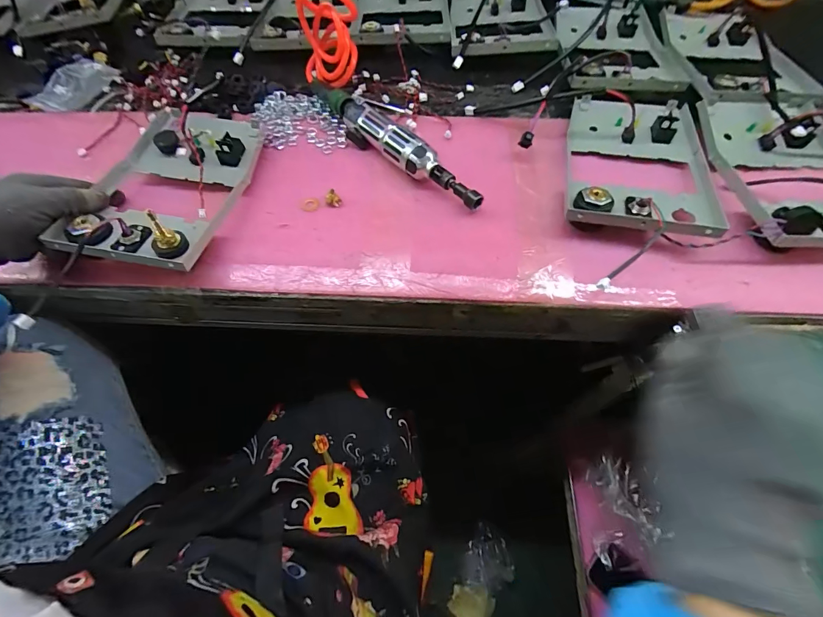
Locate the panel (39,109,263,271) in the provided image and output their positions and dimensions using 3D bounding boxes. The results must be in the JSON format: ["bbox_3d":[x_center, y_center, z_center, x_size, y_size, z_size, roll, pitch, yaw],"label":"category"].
[{"bbox_3d":[-0.284,-0.145,0.435,0.176,0.046,0.231,6,61,5],"label":"panel"}]

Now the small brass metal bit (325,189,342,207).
[{"bbox_3d":[-0.090,-0.125,0.442,0.018,0.011,0.014,40,69,21],"label":"small brass metal bit"}]

